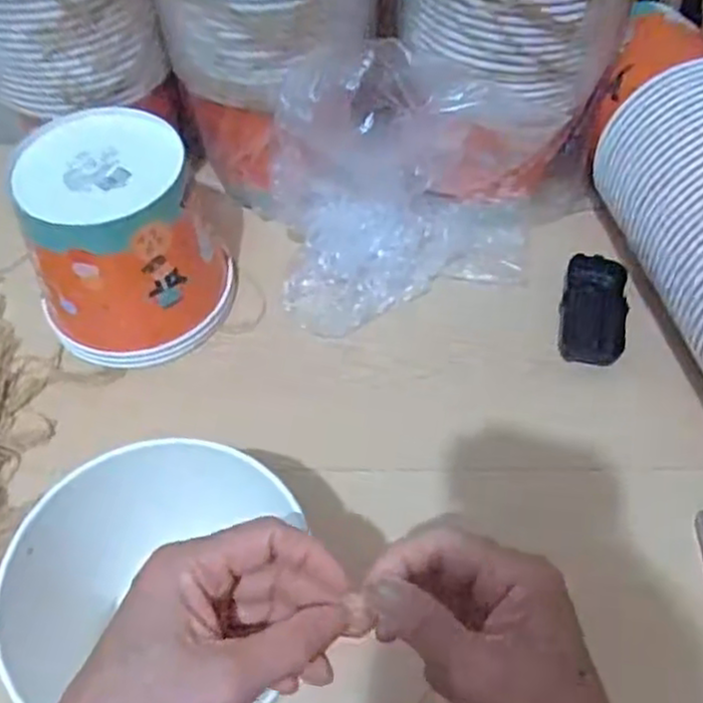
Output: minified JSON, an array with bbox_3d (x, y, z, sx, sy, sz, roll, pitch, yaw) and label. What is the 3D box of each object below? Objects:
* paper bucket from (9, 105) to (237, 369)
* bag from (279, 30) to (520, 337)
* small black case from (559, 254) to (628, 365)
[{"bbox_3d":[-0.186,-0.093,0.592,0.153,0.151,0.152,-14,56,-10],"label":"paper bucket"},{"bbox_3d":[0.044,-0.129,0.583,0.226,0.184,0.121,-8,55,-5],"label":"bag"},{"bbox_3d":[0.210,-0.037,0.618,0.053,0.021,0.102,12,55,9],"label":"small black case"}]

